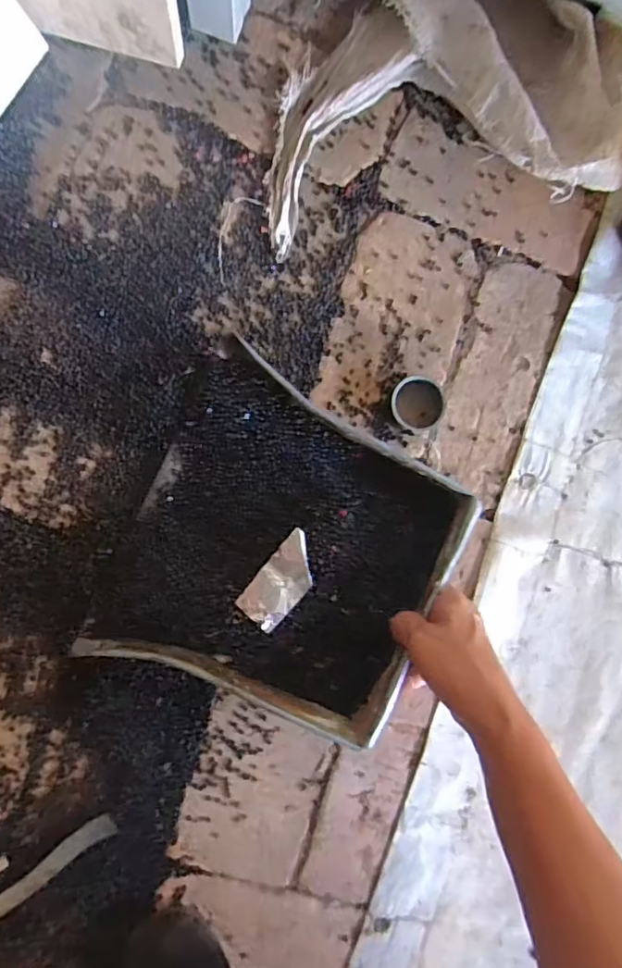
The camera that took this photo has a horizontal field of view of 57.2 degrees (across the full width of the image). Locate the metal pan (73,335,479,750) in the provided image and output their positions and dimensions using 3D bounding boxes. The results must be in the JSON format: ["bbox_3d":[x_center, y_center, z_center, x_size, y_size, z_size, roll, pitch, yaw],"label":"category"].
[{"bbox_3d":[-0.017,0.051,0.440,0.230,0.056,0.236,26,86,-7],"label":"metal pan"}]

